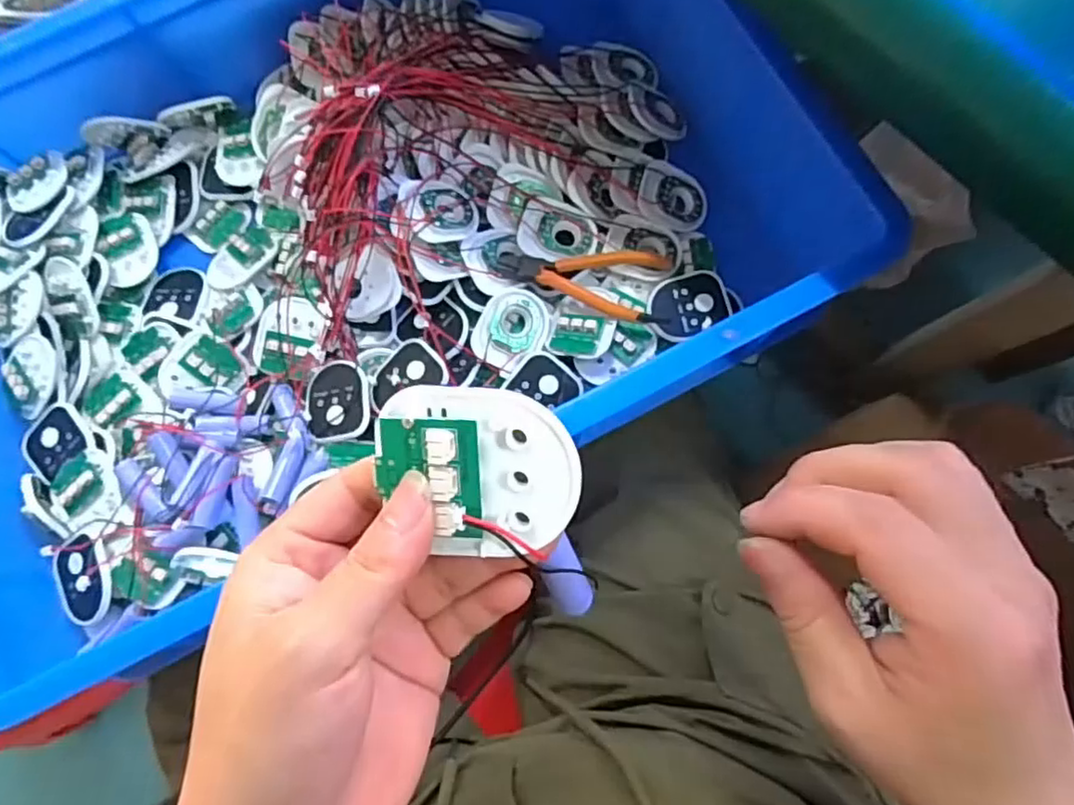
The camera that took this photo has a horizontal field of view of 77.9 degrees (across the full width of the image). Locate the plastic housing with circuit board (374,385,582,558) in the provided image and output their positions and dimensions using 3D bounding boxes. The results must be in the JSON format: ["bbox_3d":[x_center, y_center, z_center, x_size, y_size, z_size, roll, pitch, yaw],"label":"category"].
[{"bbox_3d":[-0.017,0.020,0.184,0.055,0.011,0.048,1,101,5],"label":"plastic housing with circuit board"}]

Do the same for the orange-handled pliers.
[{"bbox_3d":[0.034,-0.086,0.478,0.123,0.022,0.057,3,78,2],"label":"orange-handled pliers"}]

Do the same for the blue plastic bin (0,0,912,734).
[{"bbox_3d":[-0.143,-0.132,0.468,0.594,0.108,0.401,-31,78,-5],"label":"blue plastic bin"}]

